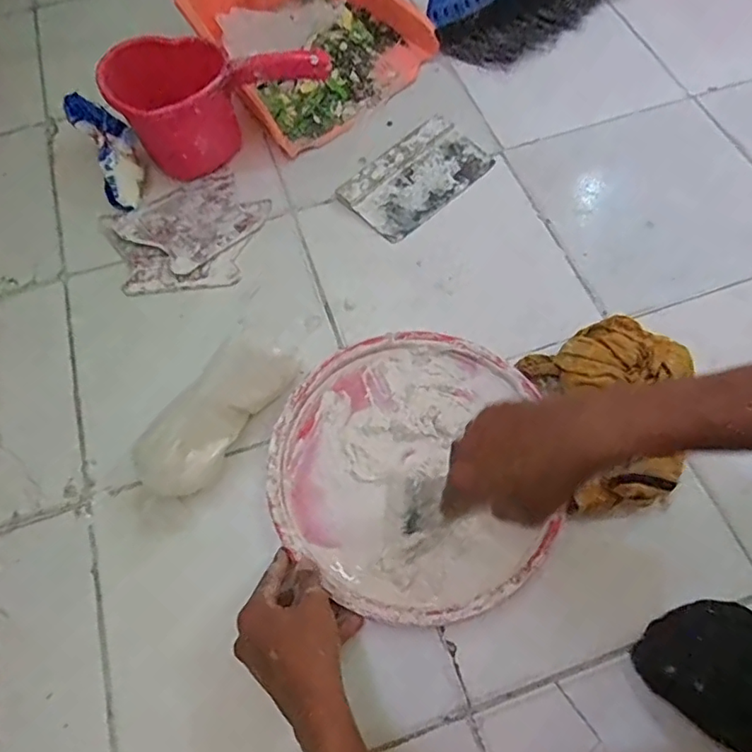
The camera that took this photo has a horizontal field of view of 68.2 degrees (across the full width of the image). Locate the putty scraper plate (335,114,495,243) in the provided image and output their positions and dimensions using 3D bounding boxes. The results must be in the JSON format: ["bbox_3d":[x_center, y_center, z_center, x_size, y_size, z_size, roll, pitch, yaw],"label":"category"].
[{"bbox_3d":[0.054,-0.267,0.736,0.193,0.011,0.110,-42,70,-15],"label":"putty scraper plate"}]

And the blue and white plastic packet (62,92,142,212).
[{"bbox_3d":[-0.344,-0.294,0.721,0.062,0.032,0.156,-26,89,-9],"label":"blue and white plastic packet"}]

